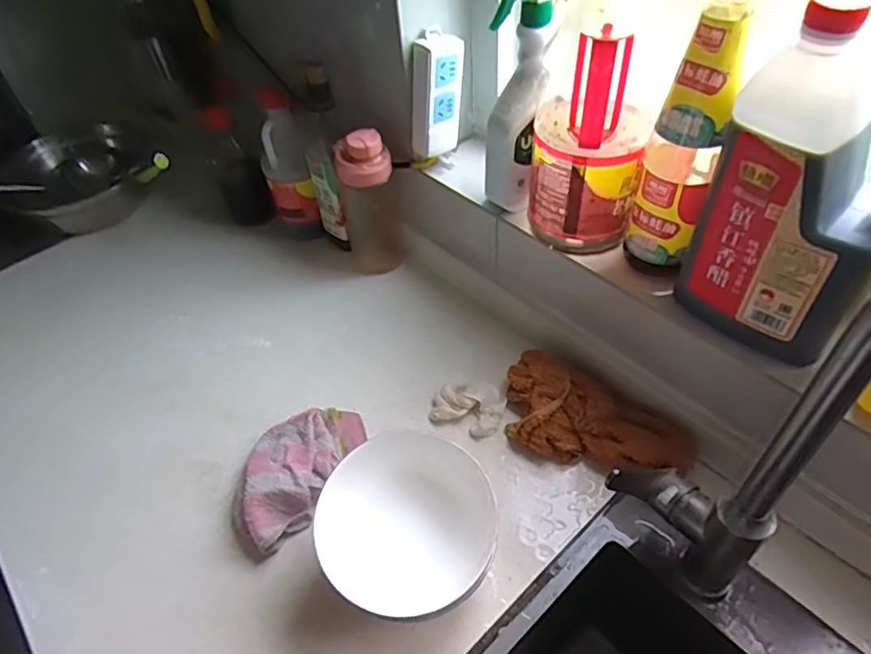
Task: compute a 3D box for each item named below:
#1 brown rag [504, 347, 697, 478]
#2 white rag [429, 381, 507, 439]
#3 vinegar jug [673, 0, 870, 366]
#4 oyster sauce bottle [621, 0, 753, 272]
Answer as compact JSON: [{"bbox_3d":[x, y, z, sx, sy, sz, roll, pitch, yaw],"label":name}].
[{"bbox_3d":[0.160,0.107,0.618,0.207,0.049,0.110,29,56,27],"label":"brown rag"},{"bbox_3d":[0.039,0.089,0.657,0.075,0.024,0.060,17,52,19],"label":"white rag"},{"bbox_3d":[0.278,-0.085,0.452,0.134,0.257,0.080,27,55,26],"label":"vinegar jug"},{"bbox_3d":[0.215,-0.162,0.507,0.056,0.260,0.065,12,50,15],"label":"oyster sauce bottle"}]

